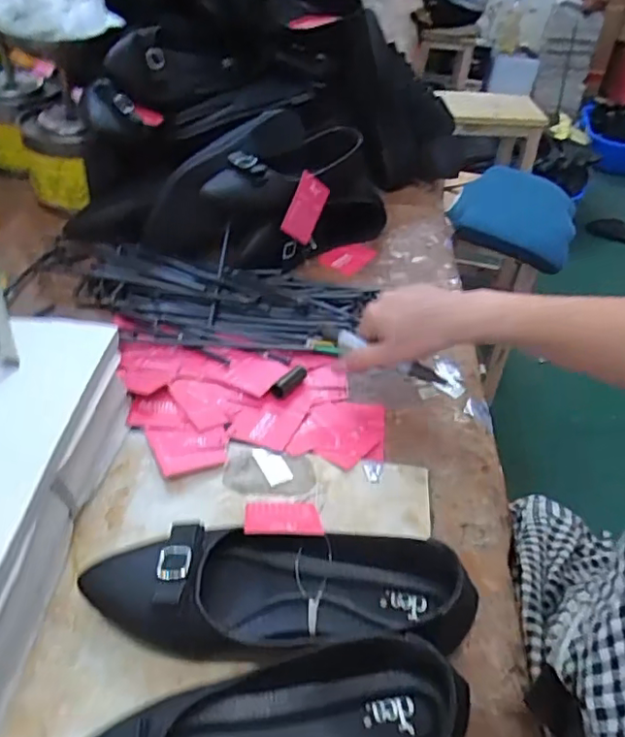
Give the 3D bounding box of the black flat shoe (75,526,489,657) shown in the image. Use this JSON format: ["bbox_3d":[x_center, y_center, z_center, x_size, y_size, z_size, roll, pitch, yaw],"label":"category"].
[{"bbox_3d":[-0.020,0.142,0.383,0.238,0.067,0.077,5,42,-2],"label":"black flat shoe"}]

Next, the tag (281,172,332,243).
[{"bbox_3d":[-0.007,-0.193,0.708,0.052,0.075,0.007,15,11,-47],"label":"tag"}]

